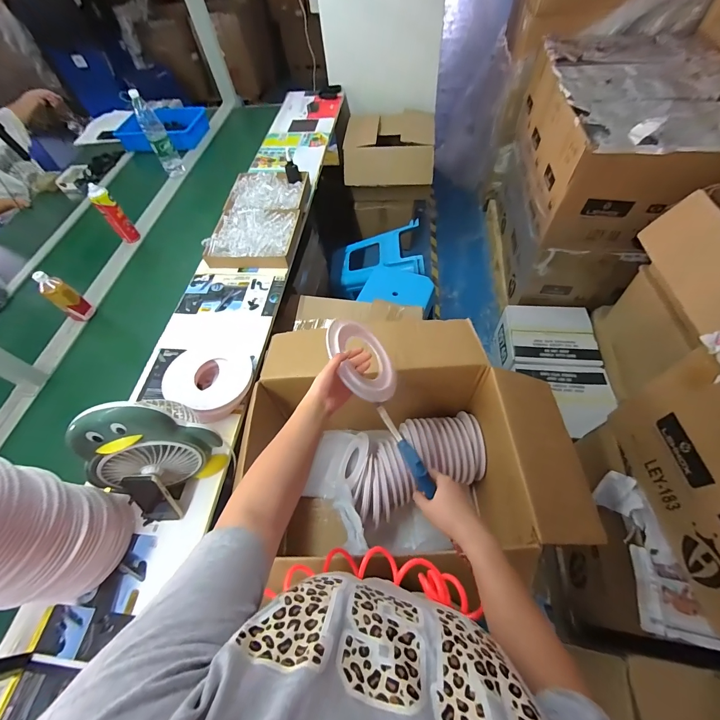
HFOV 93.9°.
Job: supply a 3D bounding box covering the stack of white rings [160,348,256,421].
[{"bbox_3d":[-0.414,0.047,0.922,0.235,0.075,0.209,26,63,20],"label":"stack of white rings"}]

